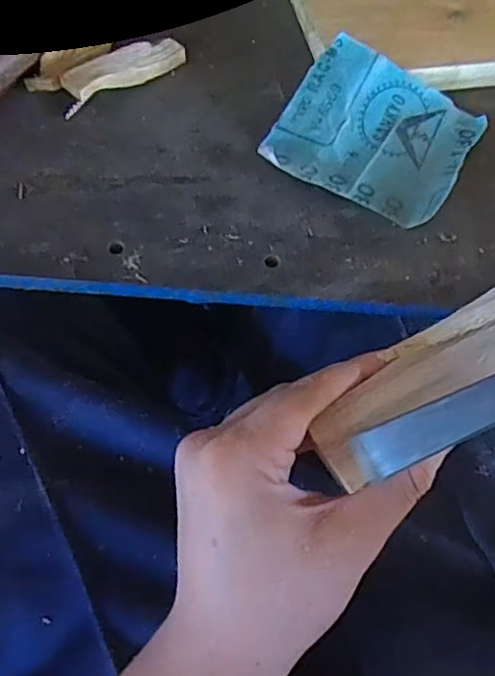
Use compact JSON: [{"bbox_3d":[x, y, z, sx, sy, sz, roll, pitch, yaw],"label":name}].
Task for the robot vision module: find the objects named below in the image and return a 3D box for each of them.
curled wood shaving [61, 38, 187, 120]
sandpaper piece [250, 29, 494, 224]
[{"bbox_3d":[-0.065,-0.139,0.319,0.074,0.016,0.019,-34,67,-20],"label":"curled wood shaving"},{"bbox_3d":[0.064,-0.104,0.306,0.092,0.019,0.083,27,62,12],"label":"sandpaper piece"}]

